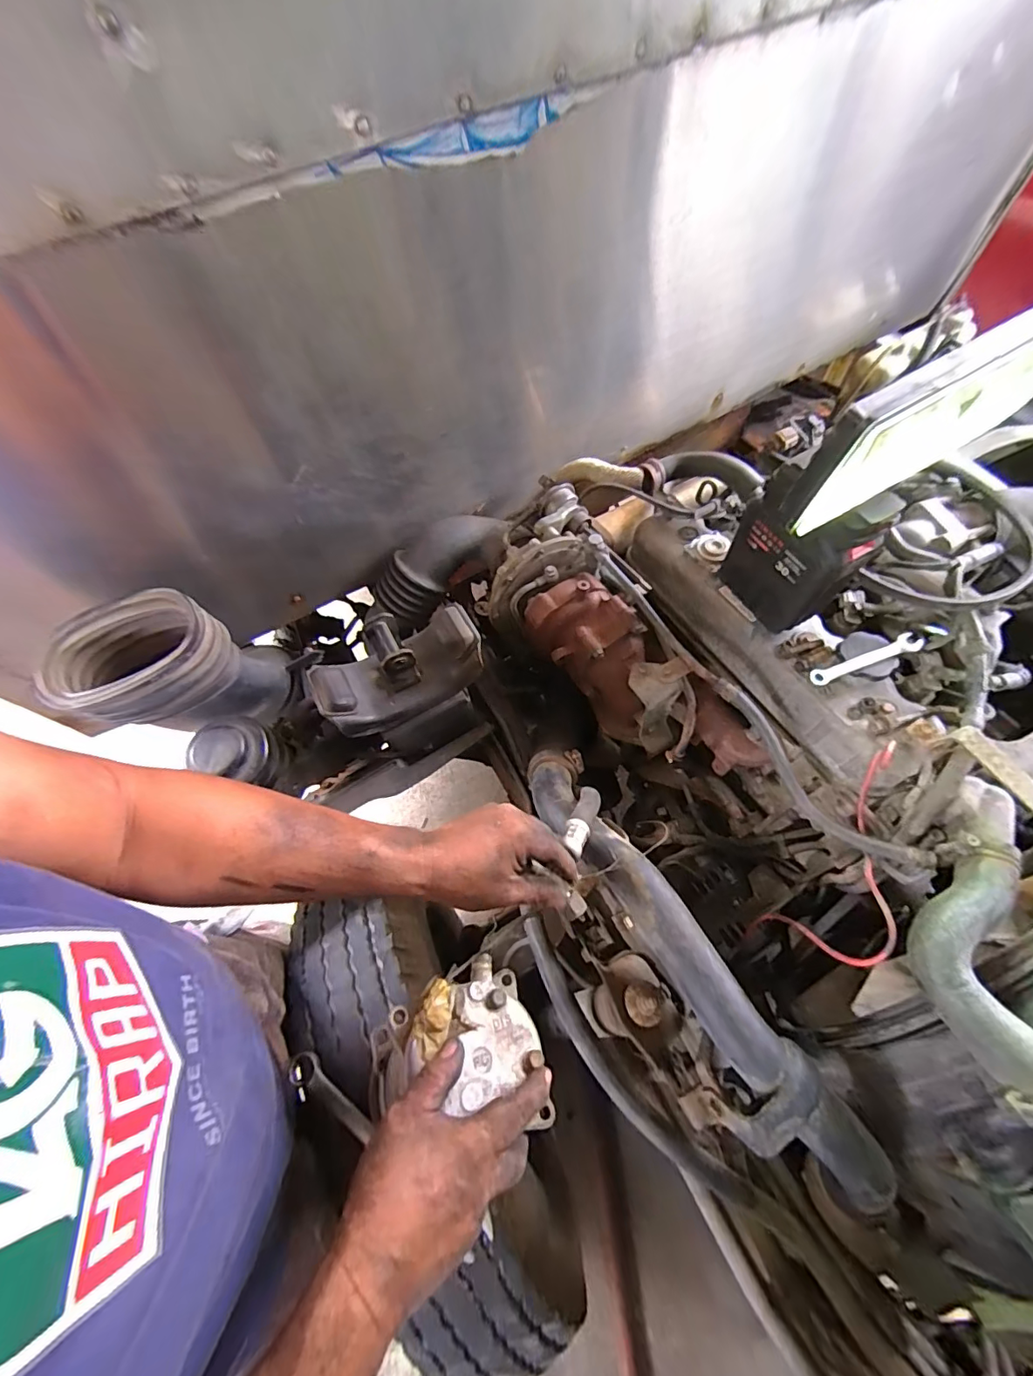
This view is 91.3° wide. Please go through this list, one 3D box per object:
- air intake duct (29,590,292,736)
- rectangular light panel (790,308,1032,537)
[{"bbox_3d":[-0.419,-0.018,0.653,0.168,0.288,0.130,-44,84,-10],"label":"air intake duct"},{"bbox_3d":[0.299,-0.191,0.362,0.209,0.101,0.029,-28,66,-12],"label":"rectangular light panel"}]

